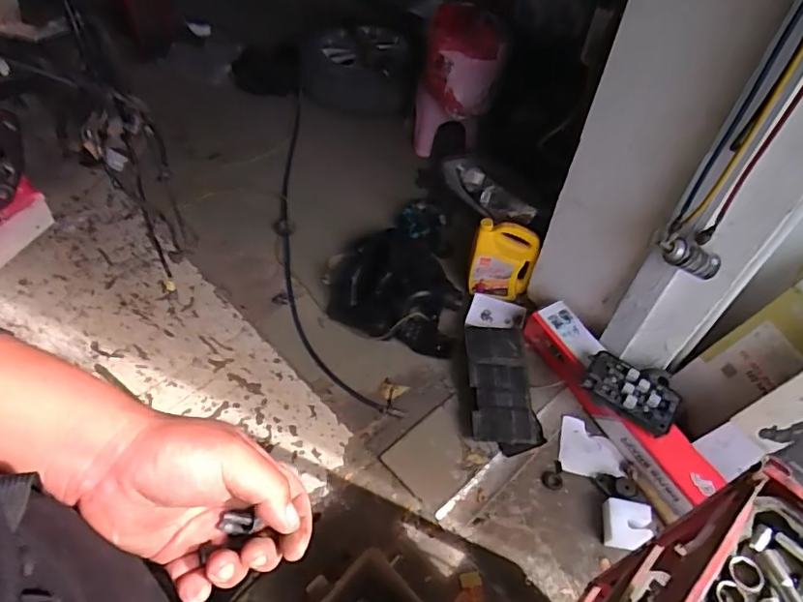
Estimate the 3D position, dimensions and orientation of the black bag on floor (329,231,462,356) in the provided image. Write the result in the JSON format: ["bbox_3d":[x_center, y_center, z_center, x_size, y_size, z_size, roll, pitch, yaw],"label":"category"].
[{"bbox_3d":[-0.012,-0.079,1.767,0.410,0.156,0.460,9,51,4],"label":"black bag on floor"}]

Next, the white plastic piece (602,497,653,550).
[{"bbox_3d":[0.570,0.567,1.377,0.112,0.049,0.118,13,53,7],"label":"white plastic piece"}]

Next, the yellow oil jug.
[{"bbox_3d":[0.328,-0.127,1.761,0.204,0.261,0.098,9,51,4],"label":"yellow oil jug"}]

